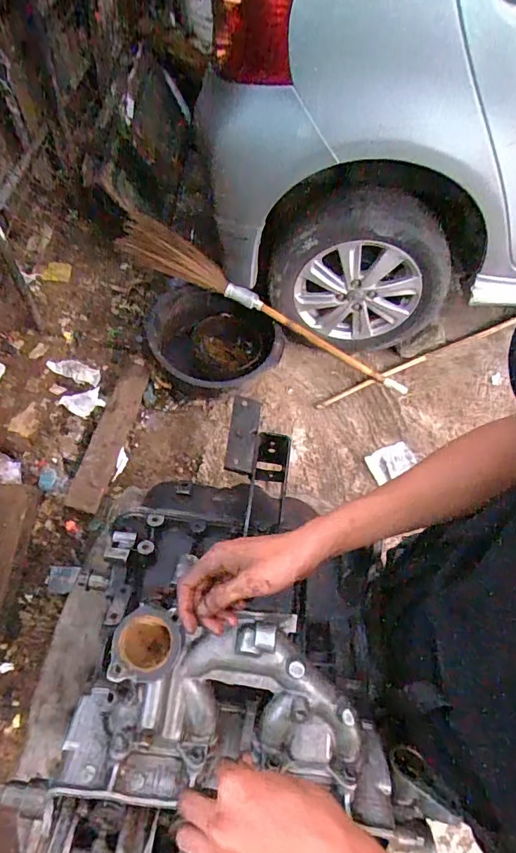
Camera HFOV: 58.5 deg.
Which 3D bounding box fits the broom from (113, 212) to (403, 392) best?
[{"bbox_3d":[0.032,-0.407,1.576,1.096,0.152,0.108,28,64,-7],"label":"broom"}]

